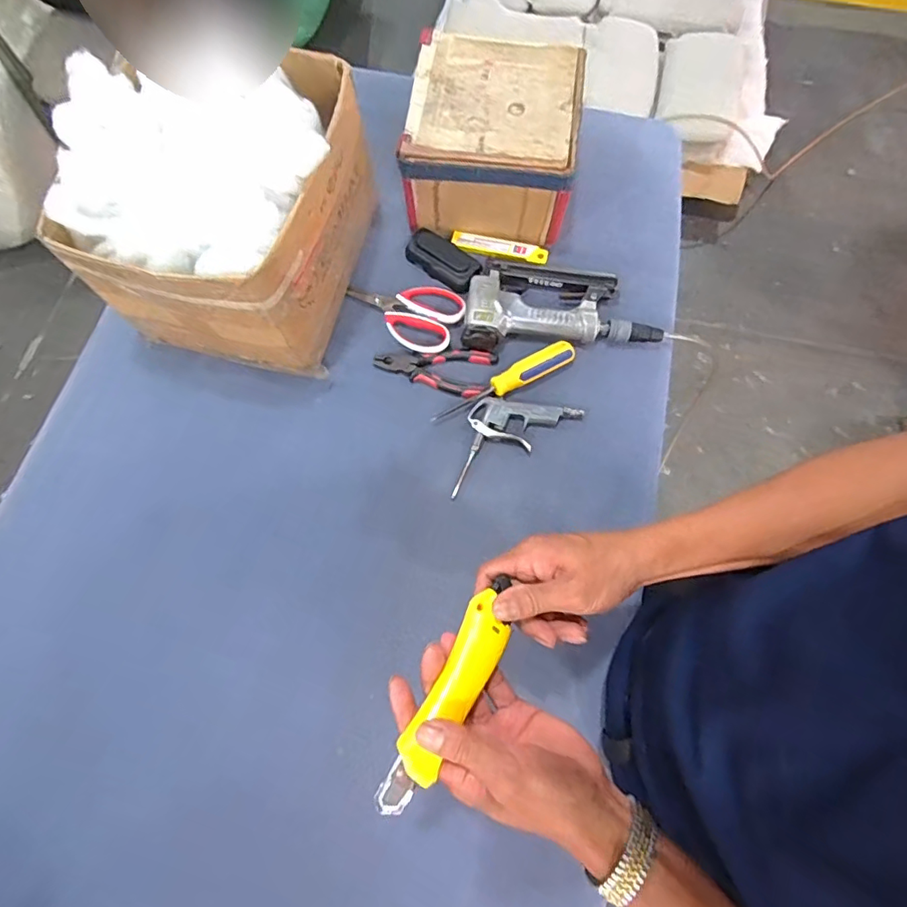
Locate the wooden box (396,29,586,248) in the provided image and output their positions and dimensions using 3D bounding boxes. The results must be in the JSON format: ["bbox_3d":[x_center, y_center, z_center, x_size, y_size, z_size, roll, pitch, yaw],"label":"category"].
[{"bbox_3d":[0.053,-0.419,0.698,0.209,0.128,0.212,9,71,3],"label":"wooden box"}]

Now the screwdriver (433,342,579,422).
[{"bbox_3d":[0.066,-0.087,0.647,0.195,0.019,0.032,-29,73,-9],"label":"screwdriver"}]

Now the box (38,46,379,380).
[{"bbox_3d":[-0.264,-0.286,0.603,0.277,0.208,0.302,8,71,3],"label":"box"}]

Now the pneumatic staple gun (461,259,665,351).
[{"bbox_3d":[0.140,-0.201,0.677,0.247,0.039,0.123,-1,71,0],"label":"pneumatic staple gun"}]

